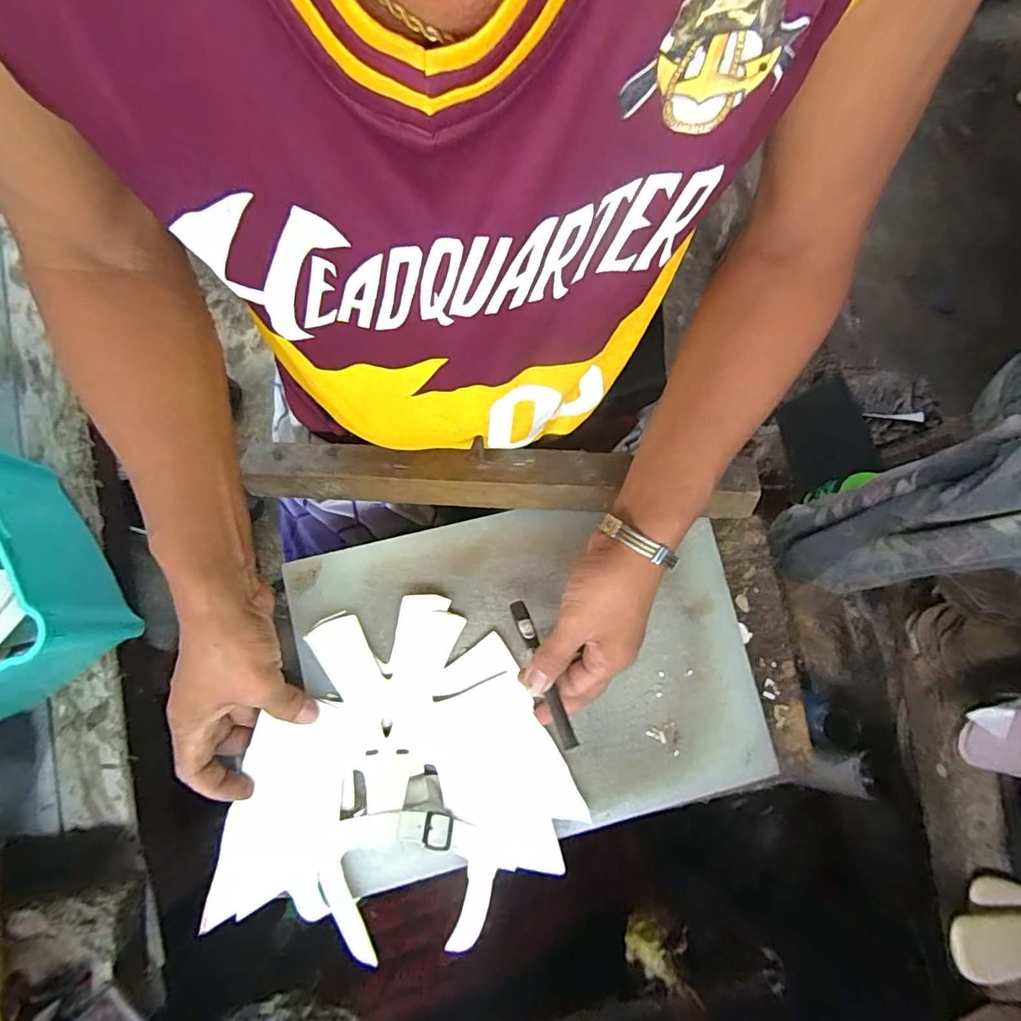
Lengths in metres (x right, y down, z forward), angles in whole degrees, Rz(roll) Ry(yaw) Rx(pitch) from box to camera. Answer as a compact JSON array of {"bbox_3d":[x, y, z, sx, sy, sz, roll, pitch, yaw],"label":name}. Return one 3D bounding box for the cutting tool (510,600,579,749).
[{"bbox_3d":[0.024,0.122,0.379,0.013,0.011,0.116,-21,64,-3],"label":"cutting tool"}]

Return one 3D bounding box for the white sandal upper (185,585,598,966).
[{"bbox_3d":[-0.073,0.212,0.396,0.253,0.028,0.257,17,80,-3],"label":"white sandal upper"}]

